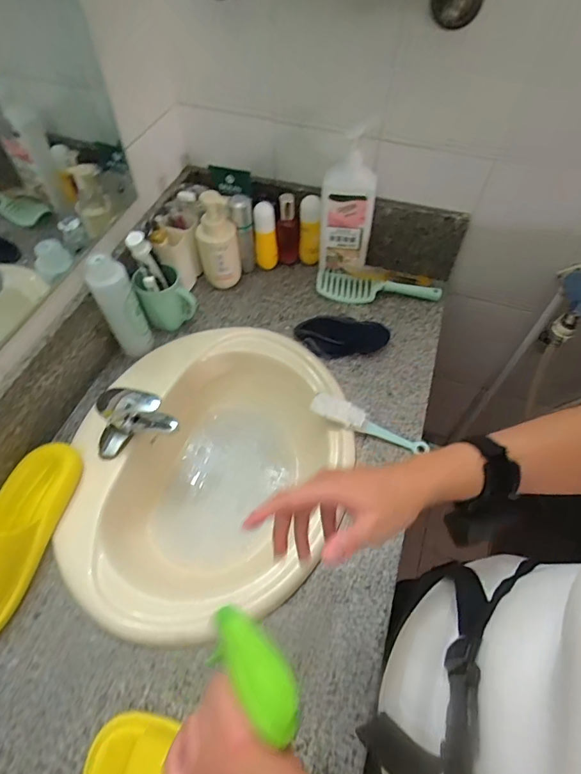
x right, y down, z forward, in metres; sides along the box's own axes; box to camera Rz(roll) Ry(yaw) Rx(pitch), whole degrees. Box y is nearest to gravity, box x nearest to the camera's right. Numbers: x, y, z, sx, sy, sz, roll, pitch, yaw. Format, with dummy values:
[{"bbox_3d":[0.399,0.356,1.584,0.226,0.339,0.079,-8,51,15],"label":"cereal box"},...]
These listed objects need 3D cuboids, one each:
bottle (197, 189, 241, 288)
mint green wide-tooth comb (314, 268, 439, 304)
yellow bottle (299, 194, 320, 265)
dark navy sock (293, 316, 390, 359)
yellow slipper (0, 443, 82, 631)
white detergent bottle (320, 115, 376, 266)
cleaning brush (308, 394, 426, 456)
[{"bbox_3d":[-0.144,-0.281,0.848,0.076,0.207,0.061,-12,57,-8],"label":"bottle"},{"bbox_3d":[0.181,-0.200,0.890,0.255,0.032,0.063,11,57,7],"label":"mint green wide-tooth comb"},{"bbox_3d":[0.040,-0.326,0.903,0.043,0.136,0.043,-3,56,-3],"label":"yellow bottle"},{"bbox_3d":[0.099,-0.103,0.819,0.179,0.049,0.077,-2,57,-1],"label":"dark navy sock"},{"bbox_3d":[-0.386,0.199,0.590,0.090,0.092,0.274,9,57,6],"label":"yellow slipper"},{"bbox_3d":[0.109,-0.345,0.811,0.097,0.270,0.049,1,56,-1],"label":"white detergent bottle"},{"bbox_3d":[0.136,0.058,0.721,0.205,0.043,0.050,18,58,12],"label":"cleaning brush"}]

